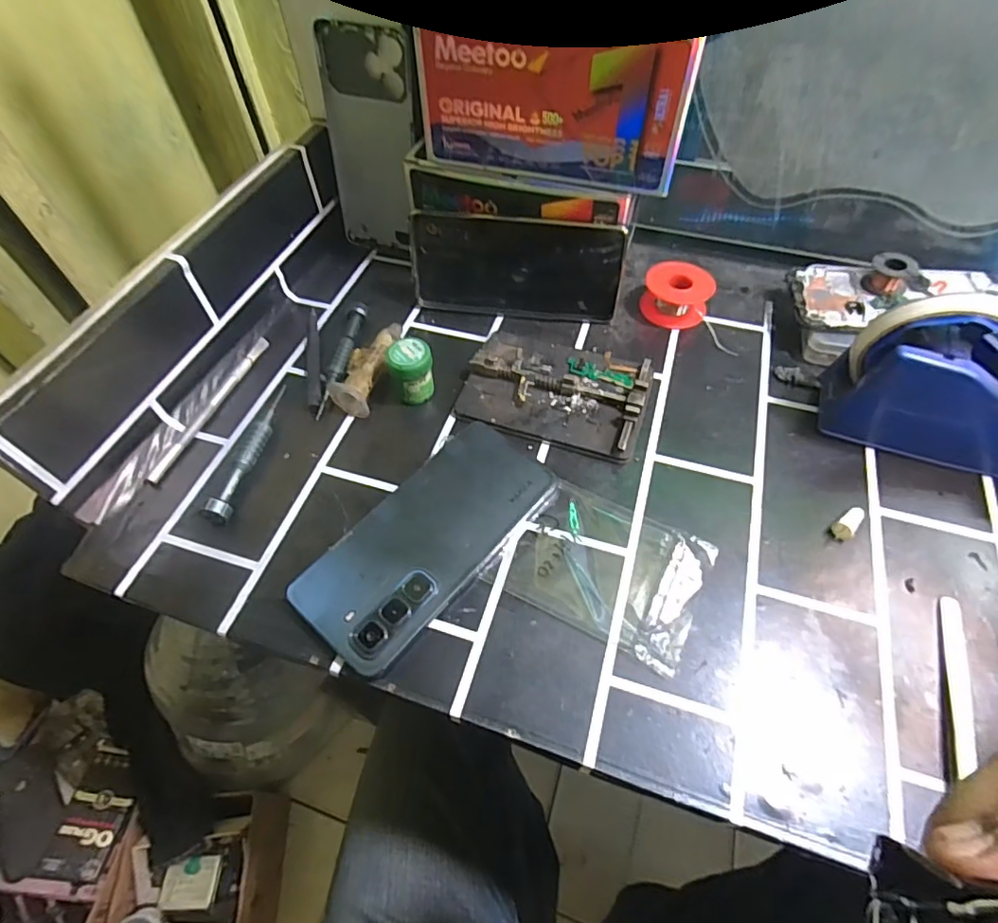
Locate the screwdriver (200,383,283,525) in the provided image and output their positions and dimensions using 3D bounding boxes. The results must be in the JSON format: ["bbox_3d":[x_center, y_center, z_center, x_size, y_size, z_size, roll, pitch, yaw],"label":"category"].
[{"bbox_3d":[-0.169,-0.010,0.364,0.016,0.019,0.114,4,56,4],"label":"screwdriver"}]

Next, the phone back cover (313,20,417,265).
[{"bbox_3d":[-0.106,-0.257,0.448,0.074,0.166,0.015,16,48,8],"label":"phone back cover"}]

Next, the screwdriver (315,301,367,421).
[{"bbox_3d":[-0.120,-0.081,0.410,0.013,0.013,0.111,5,57,5],"label":"screwdriver"}]

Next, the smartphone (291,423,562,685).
[{"bbox_3d":[-0.040,0.045,0.328,0.075,0.013,0.164,35,64,22],"label":"smartphone"}]

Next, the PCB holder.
[{"bbox_3d":[0.041,-0.055,0.391,0.129,0.018,0.092,15,58,11],"label":"PCB holder"}]

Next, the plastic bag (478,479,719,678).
[{"bbox_3d":[0.063,0.061,0.321,0.111,0.005,0.083,24,60,16],"label":"plastic bag"}]

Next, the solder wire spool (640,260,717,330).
[{"bbox_3d":[0.145,-0.135,0.438,0.052,0.030,0.052,-1,56,1],"label":"solder wire spool"}]

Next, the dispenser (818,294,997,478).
[{"bbox_3d":[0.298,-0.045,0.329,0.158,0.097,0.058,14,58,10],"label":"dispenser"}]

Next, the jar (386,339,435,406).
[{"bbox_3d":[-0.062,-0.063,0.387,0.029,0.041,0.028,-1,56,1],"label":"jar"}]

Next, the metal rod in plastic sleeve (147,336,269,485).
[{"bbox_3d":[-0.209,-0.043,0.393,0.010,0.007,0.141,15,58,11],"label":"metal rod in plastic sleeve"}]

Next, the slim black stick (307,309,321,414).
[{"bbox_3d":[-0.144,-0.081,0.417,0.010,0.007,0.111,-12,57,-6],"label":"slim black stick"}]

